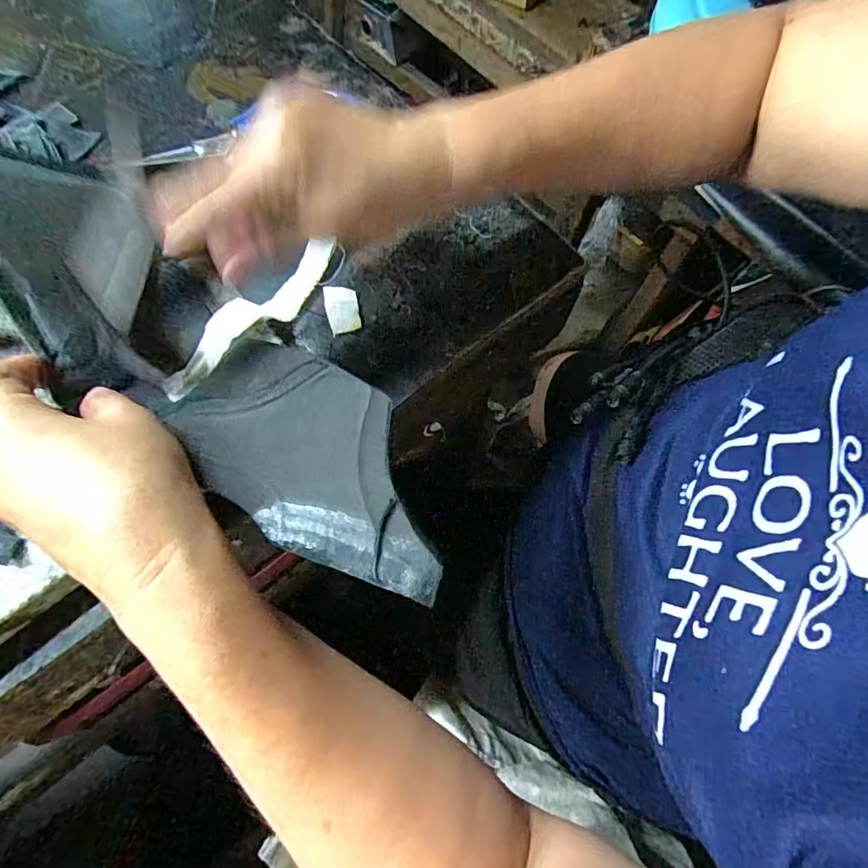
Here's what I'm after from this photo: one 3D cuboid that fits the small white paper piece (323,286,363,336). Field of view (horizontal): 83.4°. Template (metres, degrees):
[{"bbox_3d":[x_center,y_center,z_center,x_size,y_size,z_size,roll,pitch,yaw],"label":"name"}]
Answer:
[{"bbox_3d":[-0.060,-0.082,0.315,0.021,0.004,0.036,-13,69,-4],"label":"small white paper piece"}]

